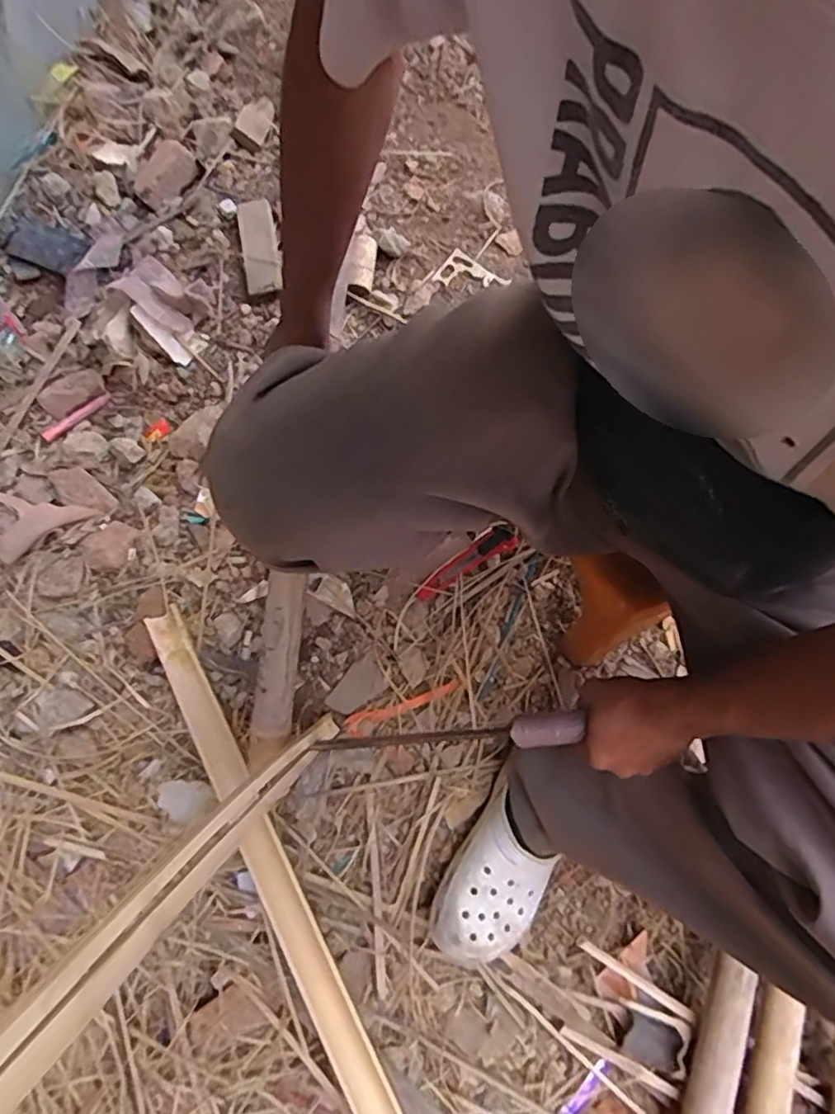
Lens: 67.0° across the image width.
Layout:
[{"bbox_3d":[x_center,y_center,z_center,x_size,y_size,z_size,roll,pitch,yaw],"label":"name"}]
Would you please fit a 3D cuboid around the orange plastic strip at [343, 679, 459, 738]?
[{"bbox_3d":[-0.018,0.181,0.768,0.144,0.006,0.025,-22,81,-3],"label":"orange plastic strip"}]

